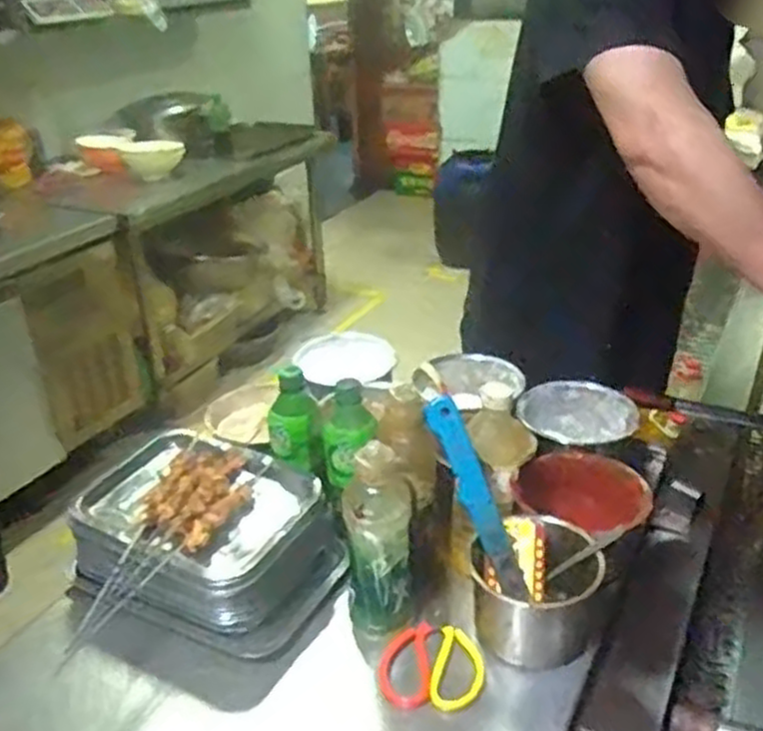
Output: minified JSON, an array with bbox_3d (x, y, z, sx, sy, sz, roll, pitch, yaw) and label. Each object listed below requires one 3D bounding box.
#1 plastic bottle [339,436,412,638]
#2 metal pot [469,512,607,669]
[{"bbox_3d":[0.002,0.171,0.768,0.077,0.198,0.056,-17,32,-26],"label":"plastic bottle"},{"bbox_3d":[0.157,0.228,0.781,0.124,0.106,0.106,-1,28,3],"label":"metal pot"}]

